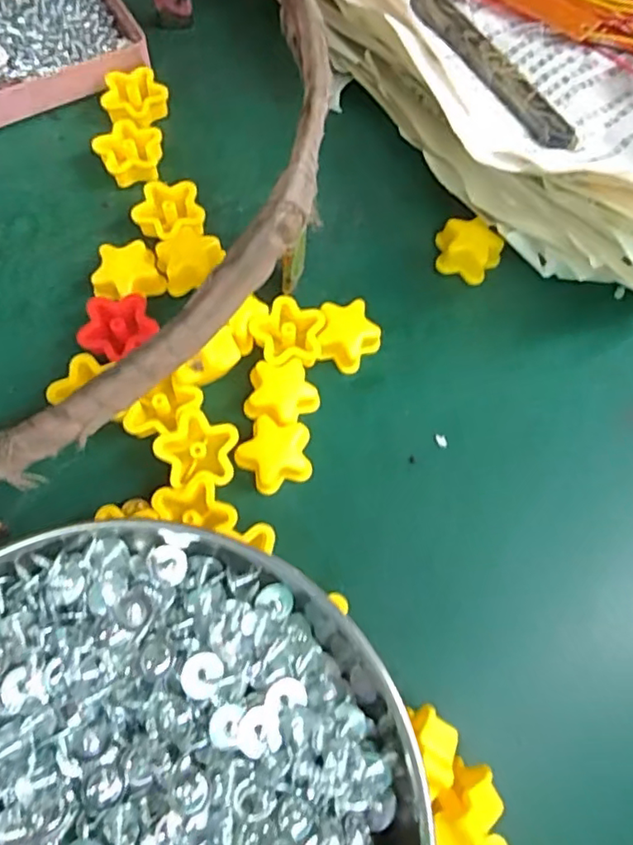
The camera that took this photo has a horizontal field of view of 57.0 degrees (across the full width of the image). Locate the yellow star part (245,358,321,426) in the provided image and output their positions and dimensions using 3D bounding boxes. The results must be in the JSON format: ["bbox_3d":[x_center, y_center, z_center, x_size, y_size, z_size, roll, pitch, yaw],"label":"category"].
[{"bbox_3d":[-0.014,-0.009,0.208,0.024,0.016,0.025,-31,76,-13],"label":"yellow star part"}]

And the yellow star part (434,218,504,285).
[{"bbox_3d":[0.059,-0.068,0.231,0.025,0.015,0.020,27,72,5],"label":"yellow star part"}]

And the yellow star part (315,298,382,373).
[{"bbox_3d":[0.012,-0.032,0.217,0.022,0.015,0.023,4,72,-2],"label":"yellow star part"}]

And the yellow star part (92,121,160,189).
[{"bbox_3d":[-0.076,-0.110,0.238,0.025,0.011,0.025,-6,72,-5],"label":"yellow star part"}]

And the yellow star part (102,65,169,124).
[{"bbox_3d":[-0.077,-0.136,0.246,0.025,0.008,0.026,-26,75,-11],"label":"yellow star part"}]

